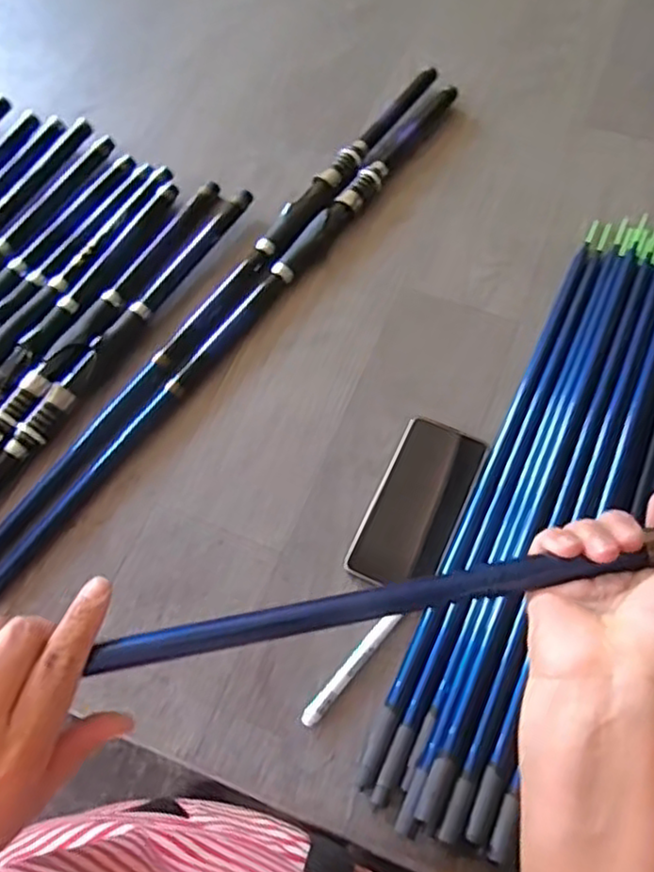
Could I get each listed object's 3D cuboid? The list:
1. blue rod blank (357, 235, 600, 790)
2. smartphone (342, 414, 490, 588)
[{"bbox_3d":[0.155,0.016,0.620,0.017,0.020,0.586,23,66,13],"label":"blue rod blank"},{"bbox_3d":[0.080,0.058,0.604,0.076,0.011,0.164,23,66,13],"label":"smartphone"}]

